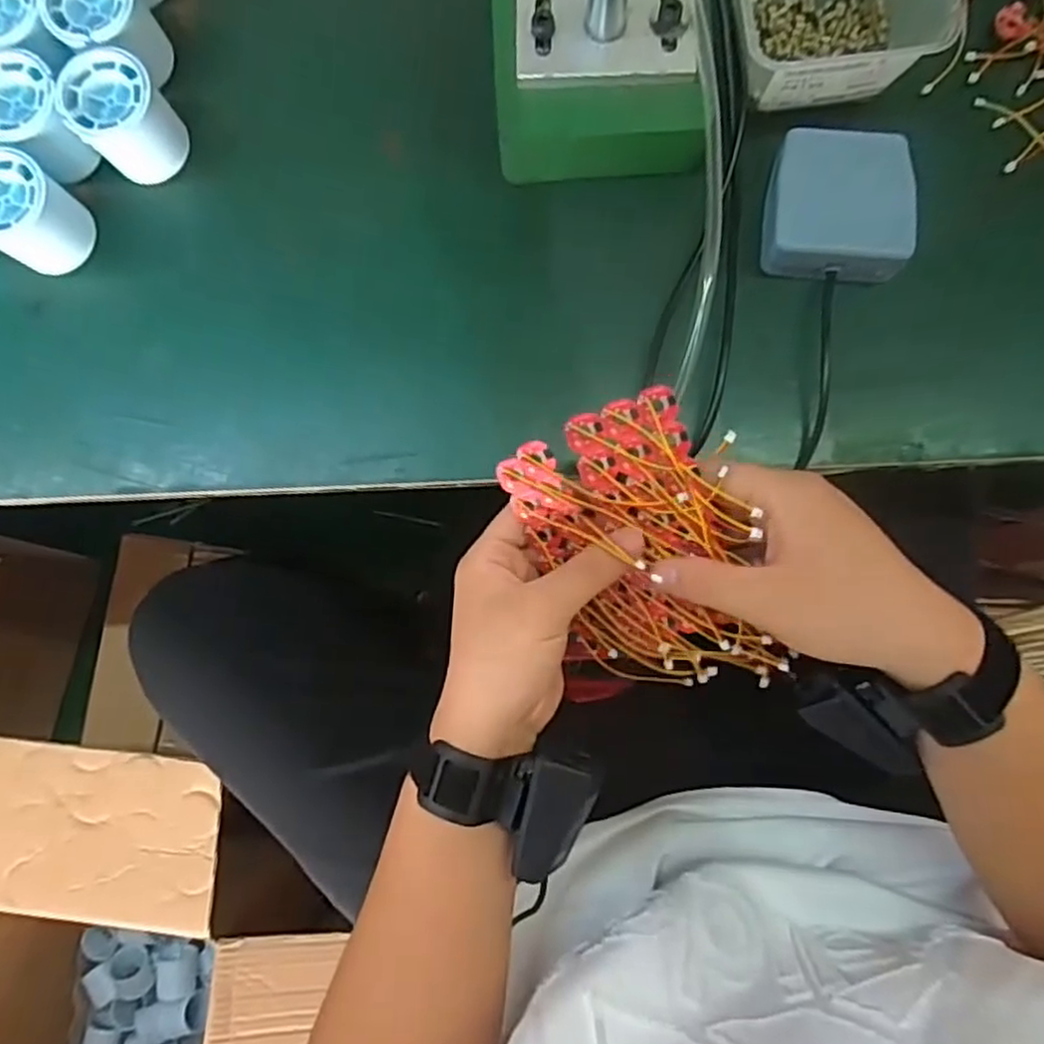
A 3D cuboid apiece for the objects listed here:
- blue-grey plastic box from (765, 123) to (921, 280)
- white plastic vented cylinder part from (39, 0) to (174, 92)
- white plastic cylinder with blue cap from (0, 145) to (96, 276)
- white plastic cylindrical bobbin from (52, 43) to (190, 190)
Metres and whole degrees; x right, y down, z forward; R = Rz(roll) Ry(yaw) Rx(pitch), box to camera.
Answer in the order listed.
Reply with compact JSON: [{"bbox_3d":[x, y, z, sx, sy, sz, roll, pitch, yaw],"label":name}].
[{"bbox_3d":[0.184,-0.185,0.415,0.076,0.033,0.076,5,84,3],"label":"blue-grey plastic box"},{"bbox_3d":[-0.252,-0.300,0.440,0.053,0.047,0.060,-3,84,2],"label":"white plastic vented cylinder part"},{"bbox_3d":[-0.295,-0.182,0.435,0.060,0.055,0.051,34,86,5],"label":"white plastic cylinder with blue cap"},{"bbox_3d":[-0.238,-0.242,0.435,0.053,0.051,0.051,0,84,2],"label":"white plastic cylindrical bobbin"}]

